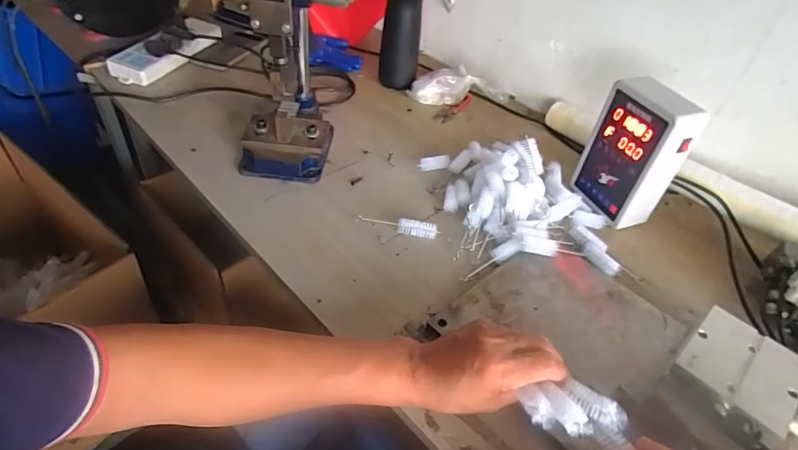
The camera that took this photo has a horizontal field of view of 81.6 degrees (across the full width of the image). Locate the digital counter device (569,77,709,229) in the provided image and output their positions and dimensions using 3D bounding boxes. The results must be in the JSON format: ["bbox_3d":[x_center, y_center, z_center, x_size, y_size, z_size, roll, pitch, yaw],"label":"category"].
[{"bbox_3d":[0.311,-0.095,0.627,0.067,0.177,0.113,-10,46,-18],"label":"digital counter device"}]

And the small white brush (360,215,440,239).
[{"bbox_3d":[0.000,-0.001,0.600,0.104,0.015,0.016,9,43,2],"label":"small white brush"}]

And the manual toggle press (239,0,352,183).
[{"bbox_3d":[-0.145,-0.284,0.581,0.141,0.429,0.193,-3,44,-11],"label":"manual toggle press"}]

